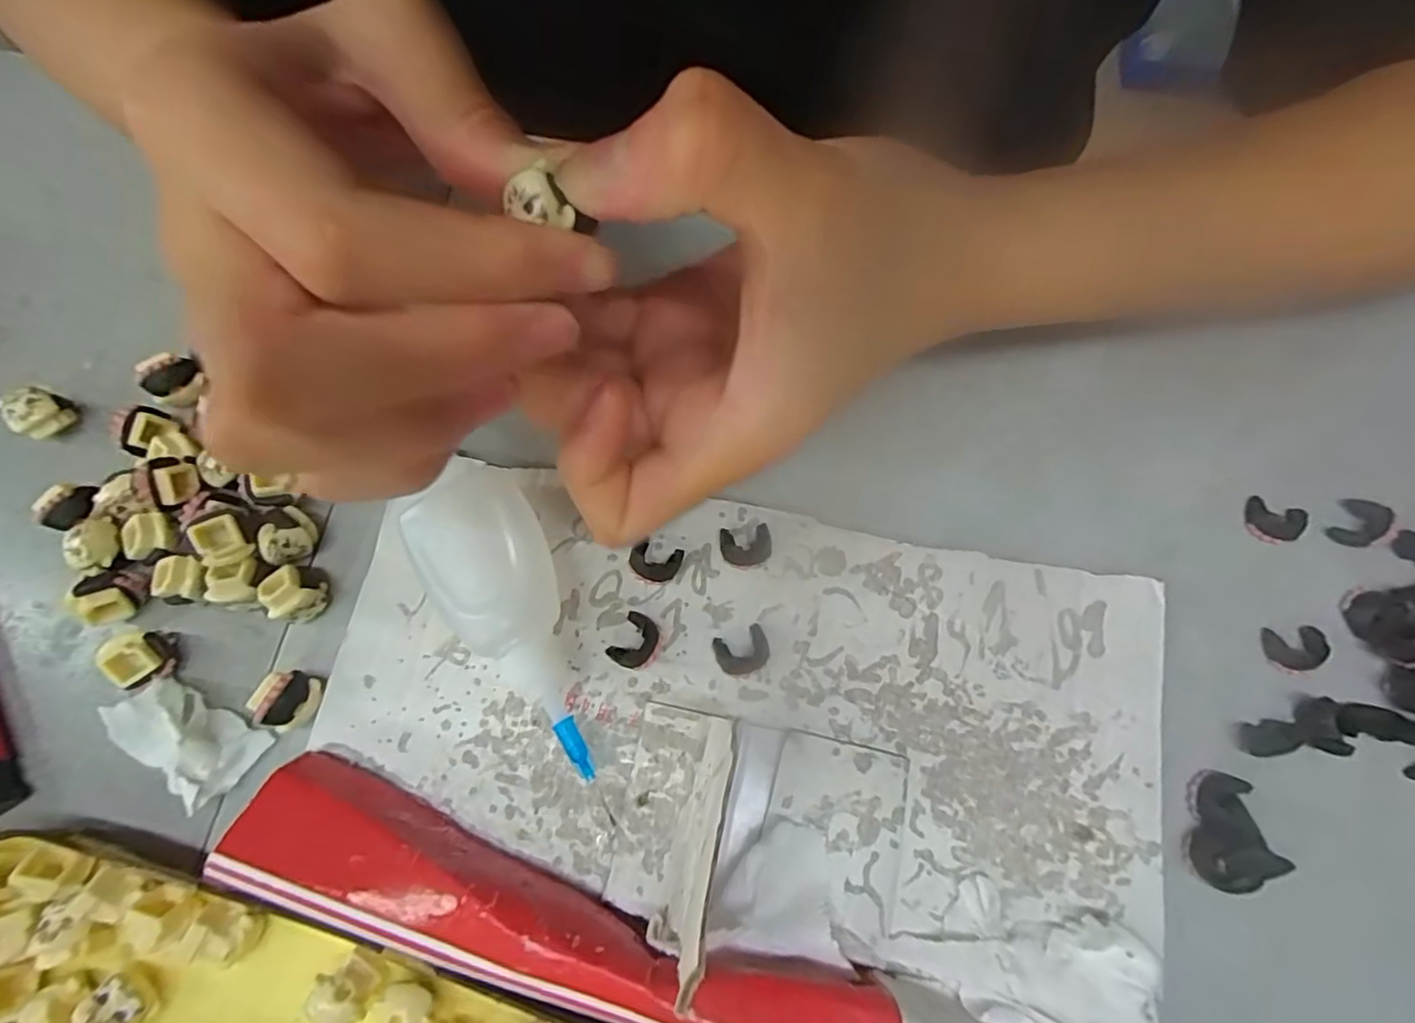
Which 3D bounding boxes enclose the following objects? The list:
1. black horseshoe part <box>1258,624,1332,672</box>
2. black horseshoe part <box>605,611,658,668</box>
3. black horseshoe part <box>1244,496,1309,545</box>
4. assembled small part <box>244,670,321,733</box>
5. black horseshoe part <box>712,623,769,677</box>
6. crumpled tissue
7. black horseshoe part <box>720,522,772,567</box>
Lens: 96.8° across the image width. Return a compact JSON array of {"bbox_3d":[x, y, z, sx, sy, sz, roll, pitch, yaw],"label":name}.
[{"bbox_3d":[0.175,0.040,0.186,0.017,0.004,0.013,-3,75,-1],"label":"black horseshoe part"},{"bbox_3d":[-0.022,0.039,0.188,0.013,0.005,0.016,31,77,8],"label":"black horseshoe part"},{"bbox_3d":[0.178,0.003,0.197,0.017,0.004,0.014,21,76,5],"label":"black horseshoe part"},{"bbox_3d":[-0.120,0.053,0.178,0.012,0.016,0.016,15,75,4],"label":"assembled small part"},{"bbox_3d":[0.011,0.042,0.187,0.016,0.004,0.013,-21,76,-6],"label":"black horseshoe part"},{"bbox_3d":[-0.151,0.063,0.177,0.043,0.014,0.023,30,77,8],"label":"crumpled tissue"},{"bbox_3d":[0.012,0.011,0.196,0.016,0.004,0.013,-11,75,-3],"label":"black horseshoe part"}]

